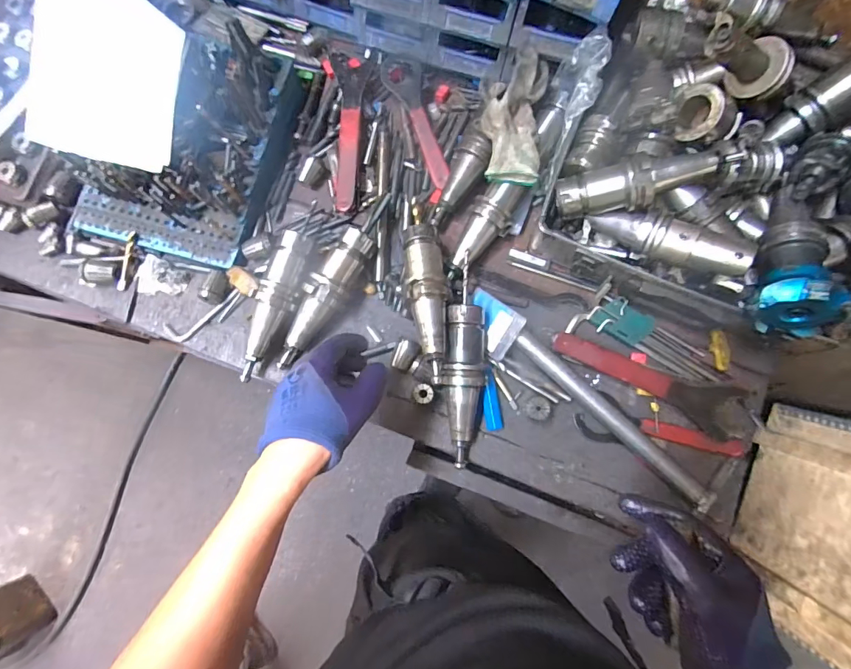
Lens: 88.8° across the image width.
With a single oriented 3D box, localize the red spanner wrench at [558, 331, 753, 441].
[{"bbox_3d":[0.274,0.053,0.540,0.237,0.018,0.065,24,81,4],"label":"red spanner wrench"}]

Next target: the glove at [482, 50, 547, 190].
[{"bbox_3d":[0.111,-0.275,0.542,0.080,0.050,0.159,9,80,1],"label":"glove"}]

